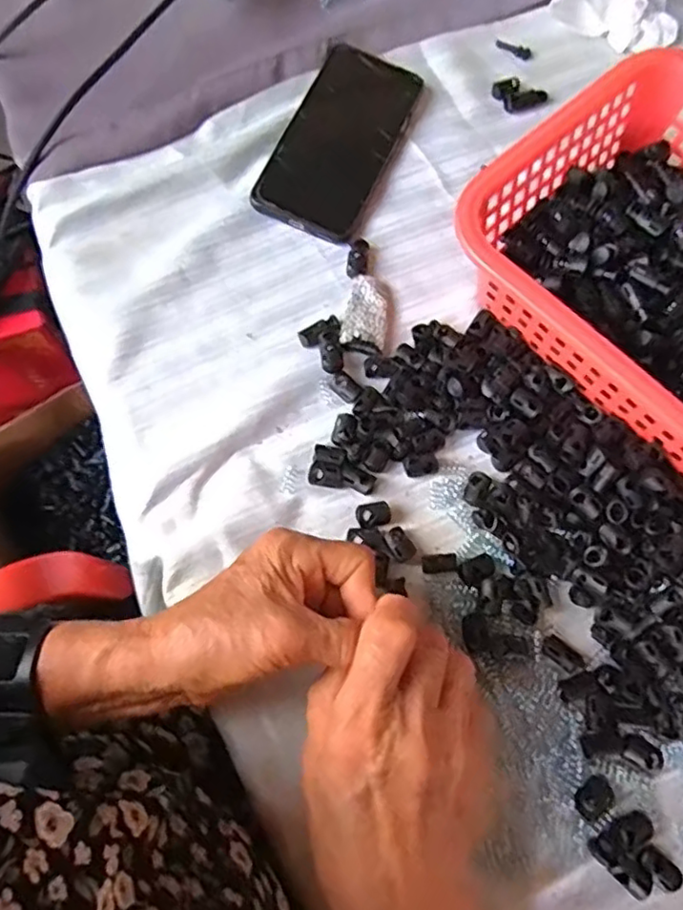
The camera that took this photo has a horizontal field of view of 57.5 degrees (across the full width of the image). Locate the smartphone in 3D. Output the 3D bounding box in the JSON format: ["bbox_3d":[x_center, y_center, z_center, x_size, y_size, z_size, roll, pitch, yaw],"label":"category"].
[{"bbox_3d":[0.001,-0.230,0.451,0.074,0.012,0.160,23,74,6],"label":"smartphone"}]

